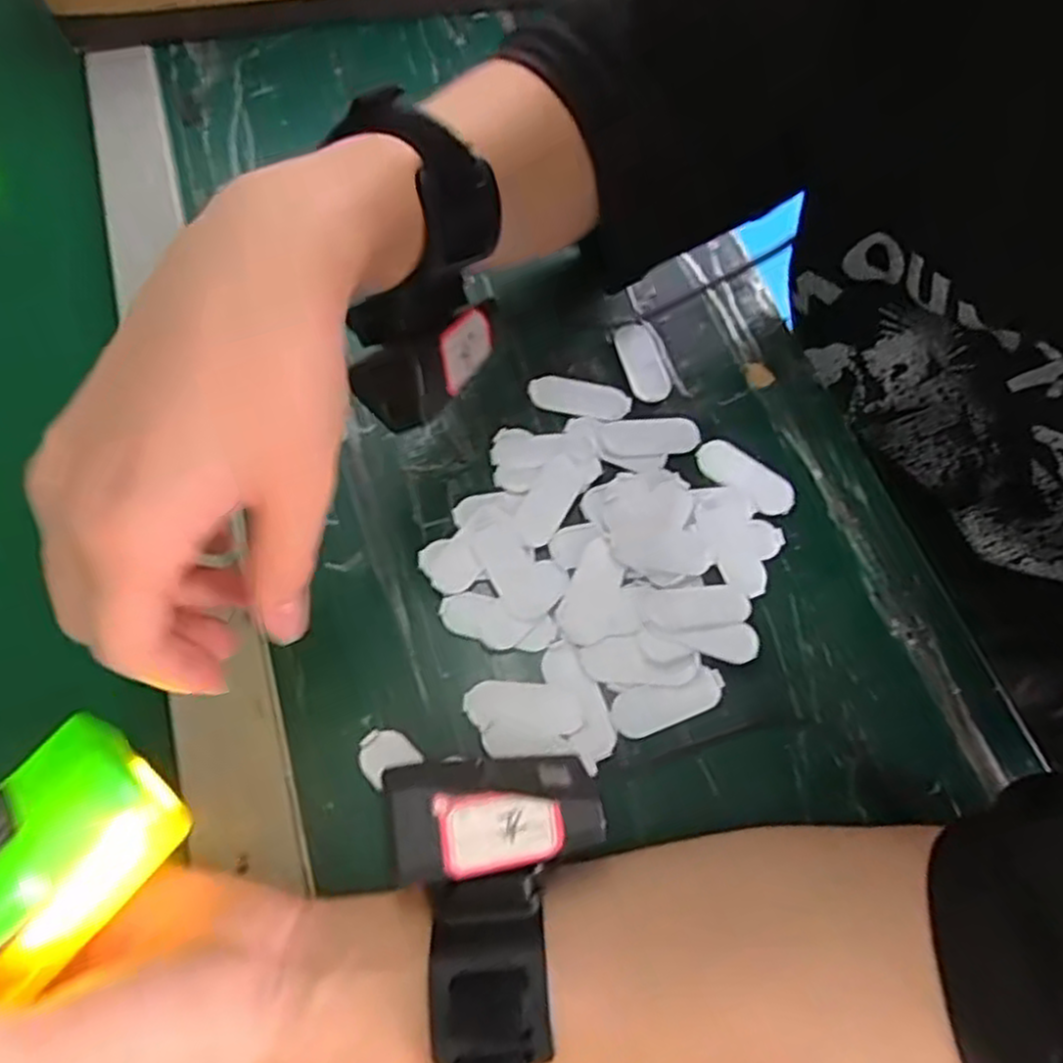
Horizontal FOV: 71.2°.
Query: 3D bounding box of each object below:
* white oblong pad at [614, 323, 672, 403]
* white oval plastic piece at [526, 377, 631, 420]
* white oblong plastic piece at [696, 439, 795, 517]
[{"bbox_3d":[0.058,-0.088,0.385,0.020,0.006,0.045,-15,67,-9],"label":"white oblong pad"},{"bbox_3d":[0.024,-0.067,0.373,0.050,0.004,0.018,11,65,3],"label":"white oval plastic piece"},{"bbox_3d":[0.103,-0.026,0.359,0.050,0.006,0.021,33,68,12],"label":"white oblong plastic piece"}]

